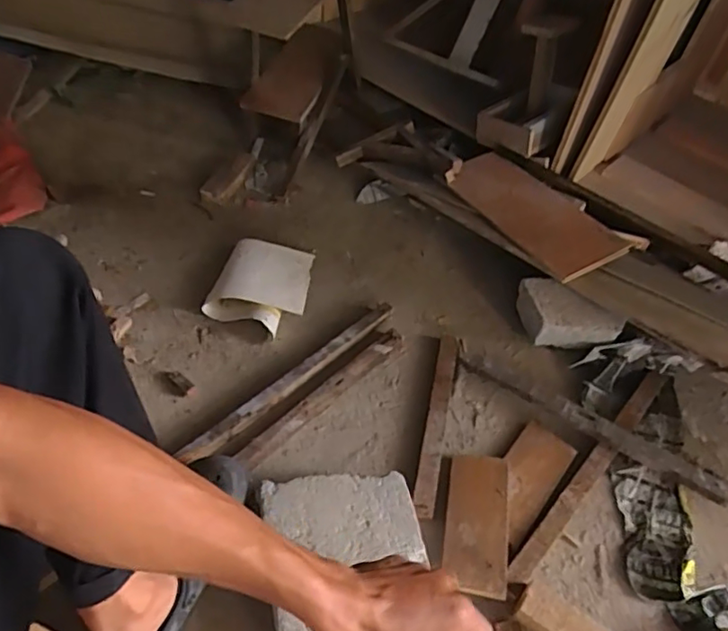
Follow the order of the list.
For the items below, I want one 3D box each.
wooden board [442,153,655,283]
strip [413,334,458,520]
[{"bbox_3d":[0.346,-0.217,1.166,0.241,0.030,0.388,-29,55,-29],"label":"wooden board"},{"bbox_3d":[0.122,0.161,0.928,0.031,0.026,0.355,13,49,5],"label":"strip"}]

